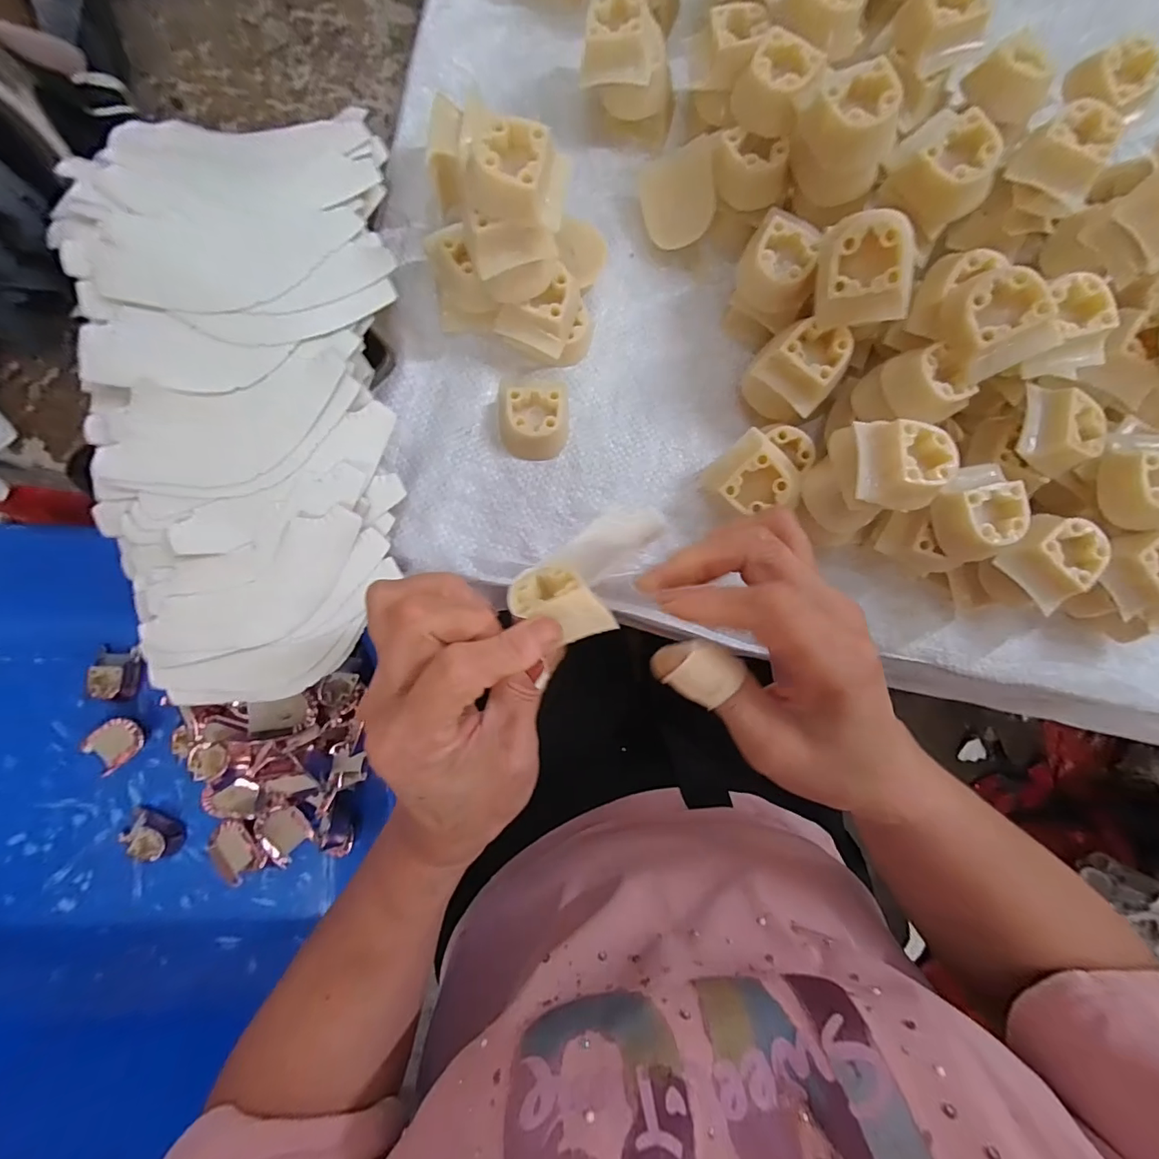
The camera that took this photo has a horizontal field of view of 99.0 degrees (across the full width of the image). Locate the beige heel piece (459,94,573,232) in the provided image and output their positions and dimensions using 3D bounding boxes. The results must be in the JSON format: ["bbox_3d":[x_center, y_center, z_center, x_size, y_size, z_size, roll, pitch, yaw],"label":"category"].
[{"bbox_3d":[-0.027,-0.176,0.212,0.044,0.020,0.035,7,87,-3],"label":"beige heel piece"}]

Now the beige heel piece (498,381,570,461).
[{"bbox_3d":[-0.025,-0.089,0.275,0.039,0.017,0.043,0,87,-4],"label":"beige heel piece"}]

